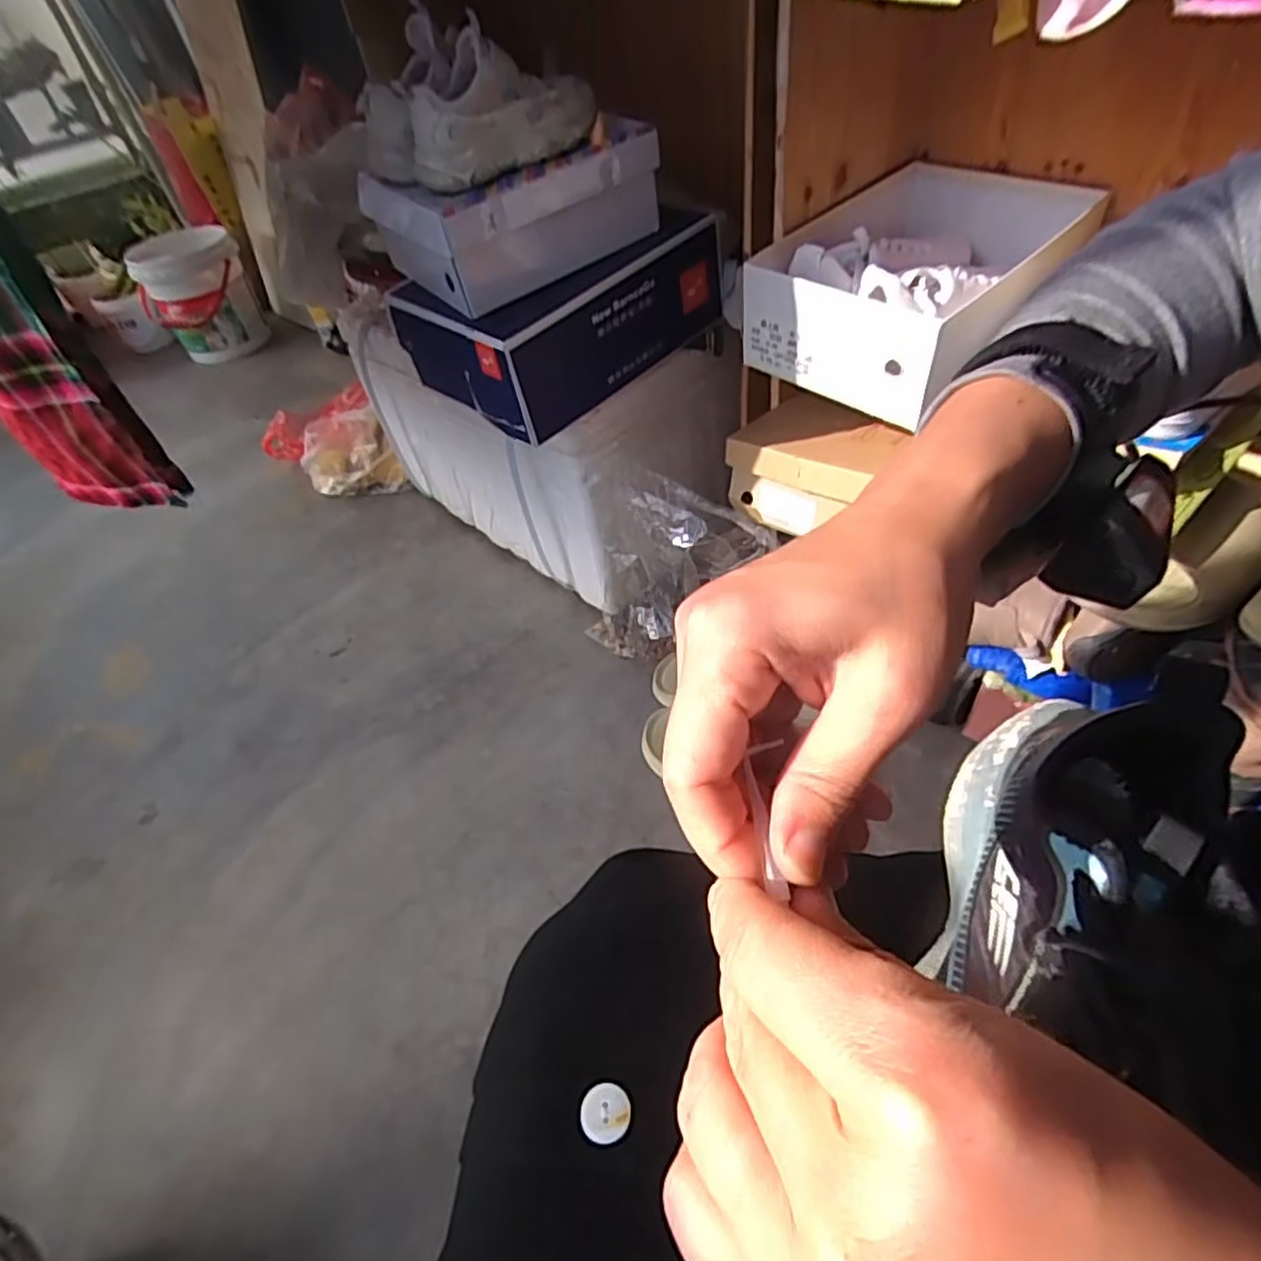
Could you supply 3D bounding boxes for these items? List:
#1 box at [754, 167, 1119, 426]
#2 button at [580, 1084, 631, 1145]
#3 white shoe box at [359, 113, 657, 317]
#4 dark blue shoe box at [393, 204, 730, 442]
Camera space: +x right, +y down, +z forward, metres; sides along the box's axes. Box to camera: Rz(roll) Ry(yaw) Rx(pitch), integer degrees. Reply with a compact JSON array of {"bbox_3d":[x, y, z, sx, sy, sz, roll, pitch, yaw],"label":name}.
[{"bbox_3d":[0.300,-0.357,0.686,0.222,0.110,0.325,33,60,33],"label":"box"},{"bbox_3d":[-0.010,0.195,0.273,0.020,0.004,0.019,-5,47,5],"label":"button"},{"bbox_3d":[-0.122,-0.458,0.730,0.261,0.116,0.174,-34,51,-20],"label":"white shoe box"},{"bbox_3d":[-0.075,-0.387,0.805,0.203,0.126,0.340,32,60,32],"label":"dark blue shoe box"}]

